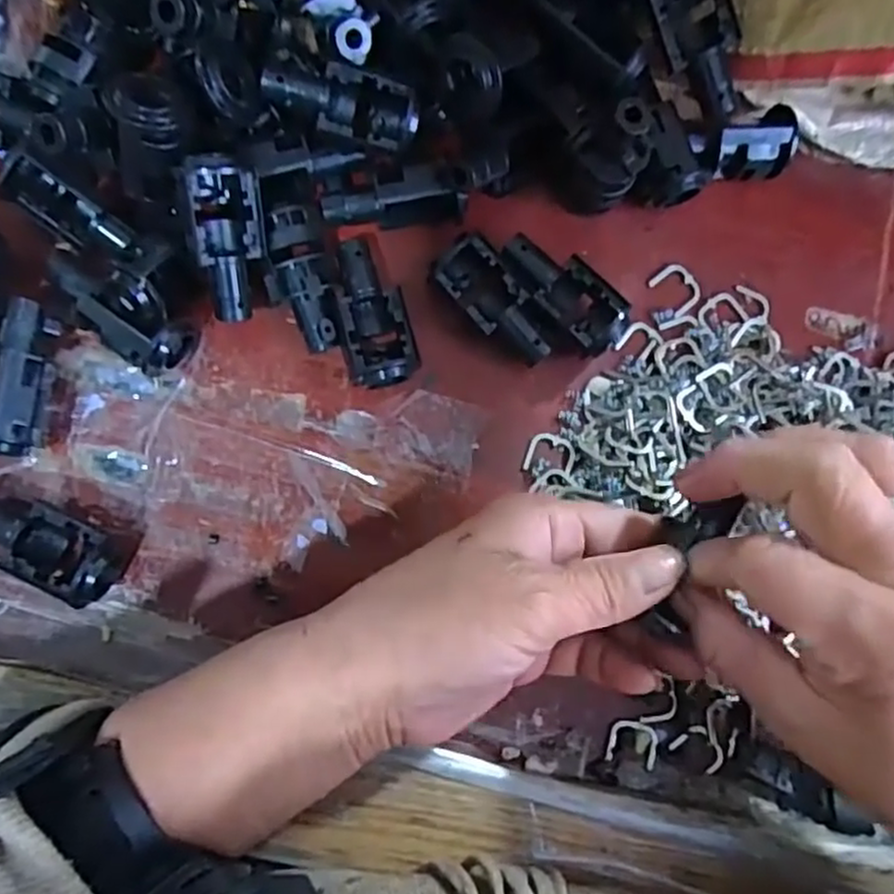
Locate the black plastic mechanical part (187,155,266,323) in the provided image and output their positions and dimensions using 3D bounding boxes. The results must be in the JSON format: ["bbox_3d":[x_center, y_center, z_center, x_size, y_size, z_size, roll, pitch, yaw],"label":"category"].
[{"bbox_3d":[-0.073,-0.069,0.236,0.020,0.019,0.052,-3,106,-6],"label":"black plastic mechanical part"}]

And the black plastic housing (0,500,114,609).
[{"bbox_3d":[-0.138,0.032,0.239,0.054,0.025,0.023,29,80,-1],"label":"black plastic housing"}]

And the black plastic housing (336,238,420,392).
[{"bbox_3d":[-0.027,-0.048,0.261,0.025,0.021,0.053,-11,83,-7],"label":"black plastic housing"}]

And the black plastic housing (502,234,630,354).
[{"bbox_3d":[0.044,-0.059,0.267,0.052,0.022,0.022,39,80,1],"label":"black plastic housing"}]

